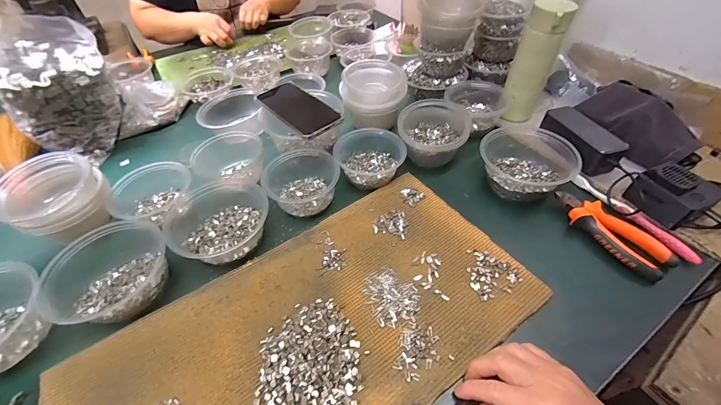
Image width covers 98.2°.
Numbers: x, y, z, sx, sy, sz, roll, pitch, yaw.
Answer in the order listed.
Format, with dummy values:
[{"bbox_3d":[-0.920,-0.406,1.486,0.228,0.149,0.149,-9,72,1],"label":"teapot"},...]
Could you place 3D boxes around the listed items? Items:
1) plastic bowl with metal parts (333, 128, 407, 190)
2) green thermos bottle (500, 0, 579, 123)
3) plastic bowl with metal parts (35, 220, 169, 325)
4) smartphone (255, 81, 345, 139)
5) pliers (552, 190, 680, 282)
[{"bbox_3d":[0.017,-0.078,0.522,0.115,0.056,0.103,2,49,6],"label":"plastic bowl with metal parts"},{"bbox_3d":[0.299,-0.237,0.550,0.066,0.194,0.060,21,53,21],"label":"green thermos bottle"},{"bbox_3d":[-0.317,0.088,0.399,0.129,0.062,0.123,-2,48,2],"label":"plastic bowl with metal parts"},{"bbox_3d":[-0.107,-0.162,0.528,0.080,0.010,0.161,-35,56,-25],"label":"smartphone"},{"bbox_3d":[0.340,0.032,0.423,0.057,0.017,0.150,-24,51,-17],"label":"pliers"}]

